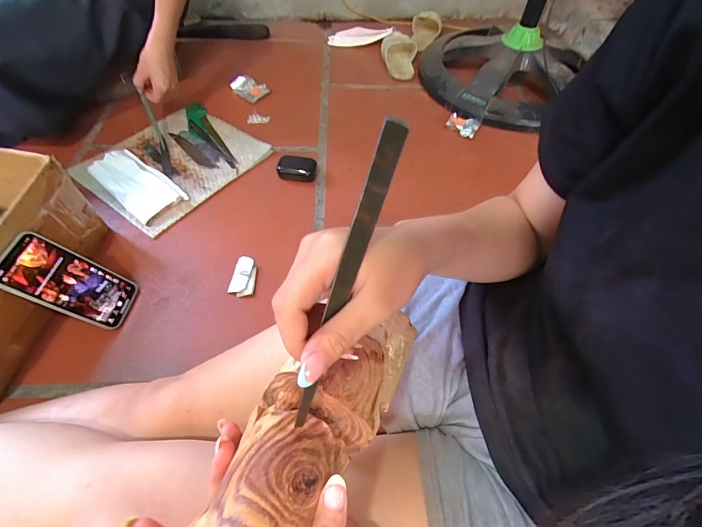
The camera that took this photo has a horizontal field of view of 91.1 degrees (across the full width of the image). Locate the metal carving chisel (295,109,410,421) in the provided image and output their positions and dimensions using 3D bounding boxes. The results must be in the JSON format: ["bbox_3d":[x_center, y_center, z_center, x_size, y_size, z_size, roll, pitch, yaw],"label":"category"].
[{"bbox_3d":[-0.005,0.016,0.202,0.012,0.194,0.011,22,17,11],"label":"metal carving chisel"}]

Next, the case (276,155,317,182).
[{"bbox_3d":[-0.112,-0.193,0.711,0.077,0.037,0.045,0,55,-1],"label":"case"}]

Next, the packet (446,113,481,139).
[{"bbox_3d":[0.258,-0.321,0.799,0.073,0.018,0.051,31,60,19],"label":"packet"}]

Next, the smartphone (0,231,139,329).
[{"bbox_3d":[-0.386,0.028,0.480,0.007,0.162,0.083,-16,53,29],"label":"smartphone"}]

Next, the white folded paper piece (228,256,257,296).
[{"bbox_3d":[-0.173,0.020,0.560,0.039,0.013,0.068,3,55,1],"label":"white folded paper piece"}]

